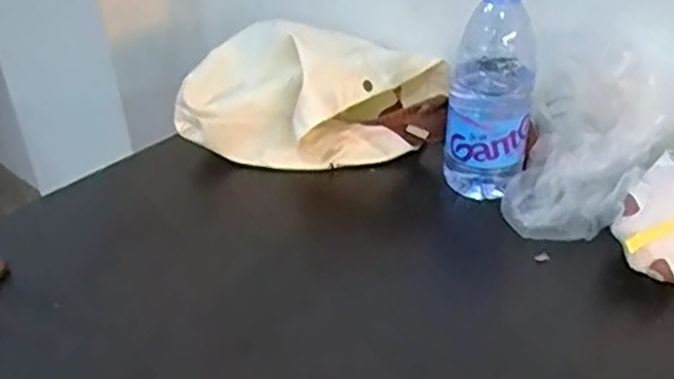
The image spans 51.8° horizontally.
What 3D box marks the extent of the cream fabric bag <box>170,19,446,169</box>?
[{"bbox_3d":[-0.020,-0.100,0.685,0.262,0.094,0.151,-2,35,1],"label":"cream fabric bag"}]

